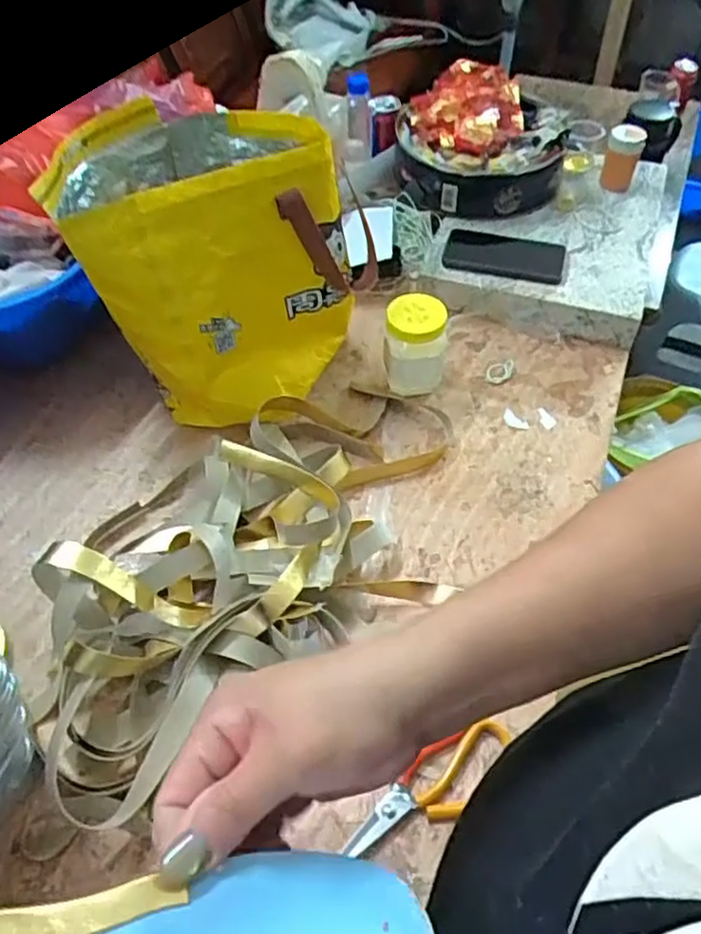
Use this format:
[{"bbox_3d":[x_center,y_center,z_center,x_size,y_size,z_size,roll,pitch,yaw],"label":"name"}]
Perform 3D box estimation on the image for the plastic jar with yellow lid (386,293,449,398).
[{"bbox_3d":[0.079,-0.146,0.863,0.069,0.113,0.062,6,52,5],"label":"plastic jar with yellow lid"}]

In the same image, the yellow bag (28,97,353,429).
[{"bbox_3d":[-0.164,-0.229,0.827,0.285,0.278,0.280,-29,56,-20],"label":"yellow bag"}]

